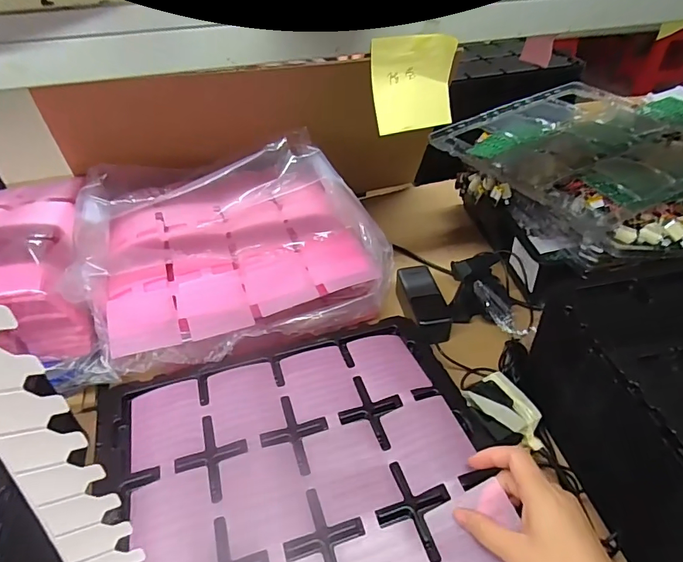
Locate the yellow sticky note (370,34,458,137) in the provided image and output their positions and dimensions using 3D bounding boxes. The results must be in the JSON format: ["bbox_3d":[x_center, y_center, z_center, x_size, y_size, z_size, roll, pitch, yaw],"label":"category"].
[{"bbox_3d":[0.064,-0.170,0.392,0.075,0.075,0.016,-17,26,-16],"label":"yellow sticky note"}]

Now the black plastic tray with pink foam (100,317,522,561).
[{"bbox_3d":[-0.025,0.184,0.415,0.348,0.022,0.341,-14,43,-14],"label":"black plastic tray with pink foam"}]

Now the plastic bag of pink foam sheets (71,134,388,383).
[{"bbox_3d":[-0.144,-0.057,0.619,0.365,0.109,0.320,-12,42,-13],"label":"plastic bag of pink foam sheets"}]

